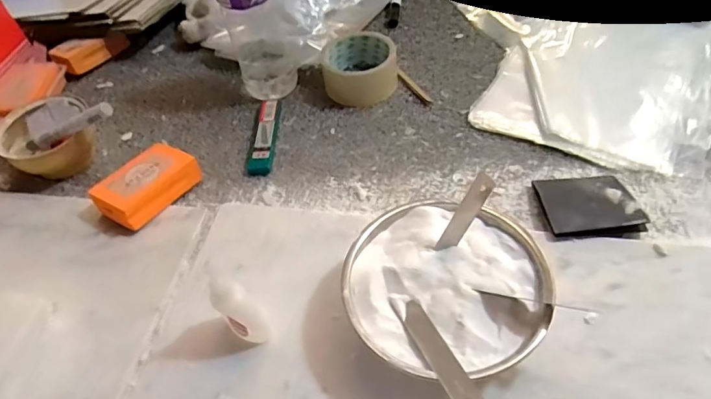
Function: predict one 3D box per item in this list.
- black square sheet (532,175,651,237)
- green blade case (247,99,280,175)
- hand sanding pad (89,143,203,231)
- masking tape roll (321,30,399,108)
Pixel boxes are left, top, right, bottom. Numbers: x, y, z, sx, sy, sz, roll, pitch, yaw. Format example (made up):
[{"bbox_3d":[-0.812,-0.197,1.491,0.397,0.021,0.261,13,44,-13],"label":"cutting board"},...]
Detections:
[{"bbox_3d":[0.209,0.002,0.454,0.080,0.017,0.072,-2,49,4],"label":"black square sheet"},{"bbox_3d":[-0.102,-0.072,0.568,0.025,0.014,0.109,-1,49,5],"label":"green blade case"},{"bbox_3d":[-0.214,-0.016,0.513,0.057,0.029,0.096,25,56,25],"label":"hand sanding pad"},{"bbox_3d":[0.005,-0.163,0.608,0.087,0.041,0.085,-4,49,2],"label":"masking tape roll"}]

